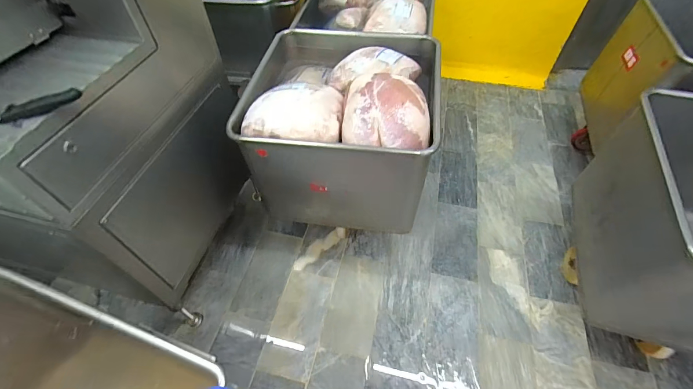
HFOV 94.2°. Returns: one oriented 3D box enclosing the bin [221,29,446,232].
[{"bbox_3d":[0.015,-0.267,1.418,0.659,0.770,0.777,9,54,8],"label":"bin"}]

